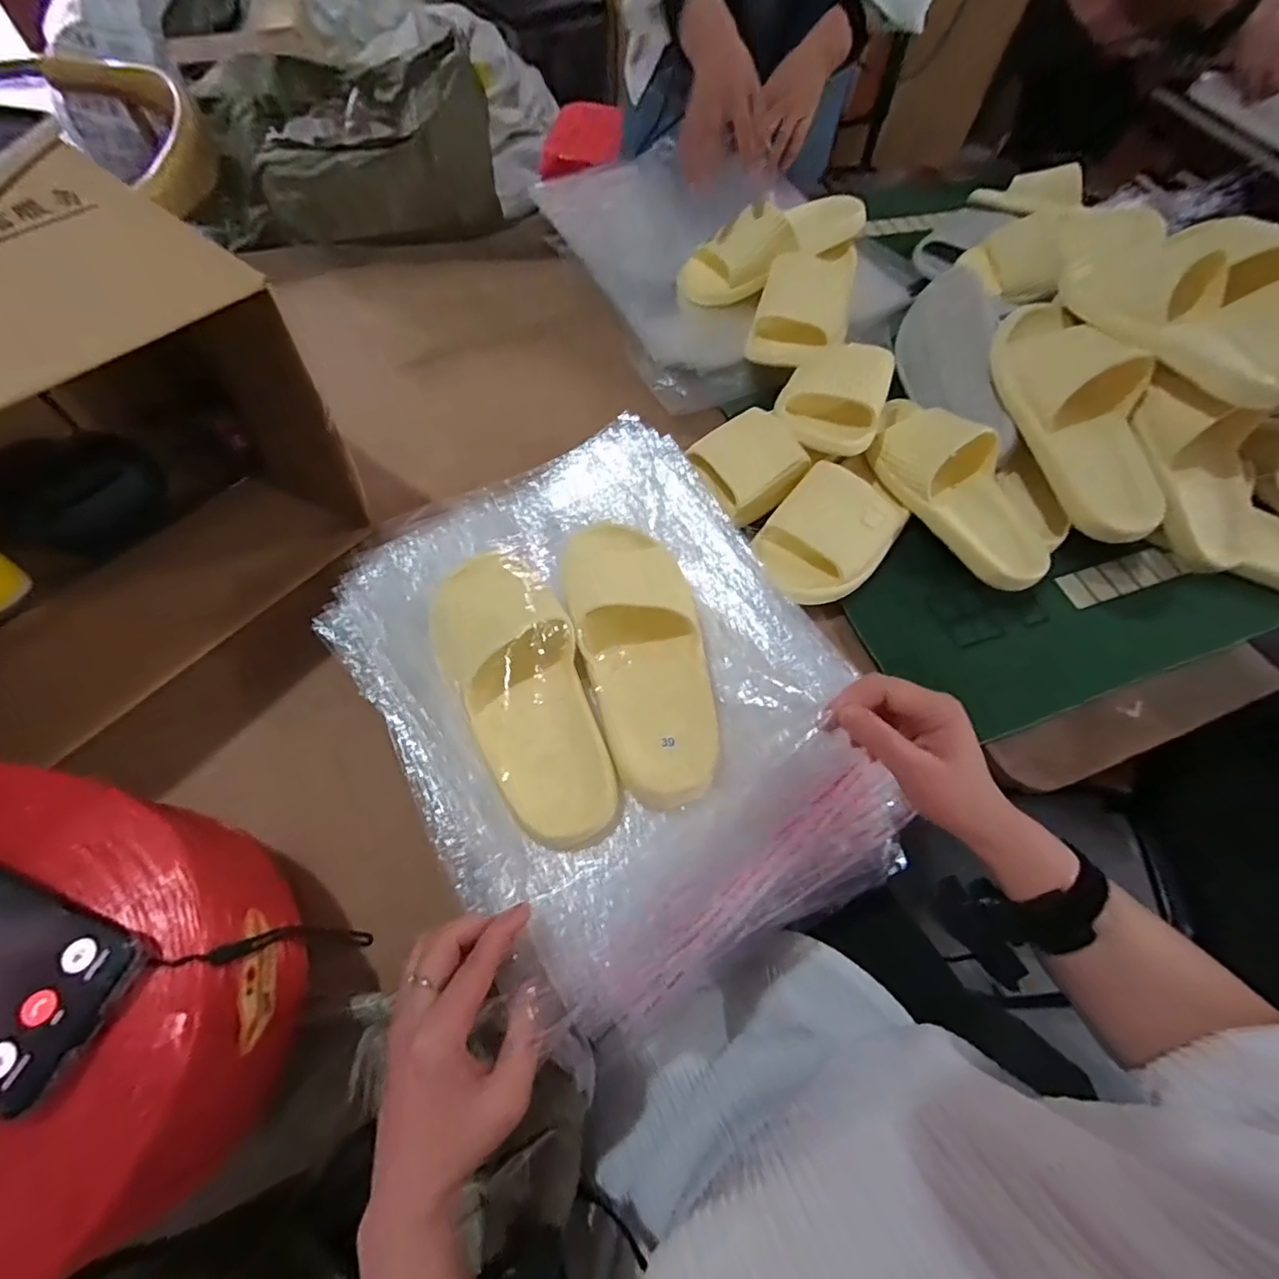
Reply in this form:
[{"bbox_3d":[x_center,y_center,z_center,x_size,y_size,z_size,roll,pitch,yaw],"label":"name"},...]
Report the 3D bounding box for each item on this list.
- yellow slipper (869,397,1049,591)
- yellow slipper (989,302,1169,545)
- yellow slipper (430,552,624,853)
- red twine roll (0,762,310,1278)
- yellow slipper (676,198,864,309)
[{"bbox_3d":[0.326,-0.160,0.576,0.101,0.064,0.250,-28,68,-16],"label":"yellow slipper"},{"bbox_3d":[0.444,-0.232,0.563,0.105,0.071,0.277,-11,79,-9],"label":"yellow slipper"},{"bbox_3d":[-0.086,0.036,0.428,0.096,0.057,0.233,-28,68,-16],"label":"yellow slipper"},{"bbox_3d":[-0.361,0.211,0.313,0.275,0.119,0.262,1,63,-3],"label":"red twine roll"},{"bbox_3d":[0.168,-0.507,0.721,0.245,0.077,0.107,-35,71,-19],"label":"yellow slipper"}]

